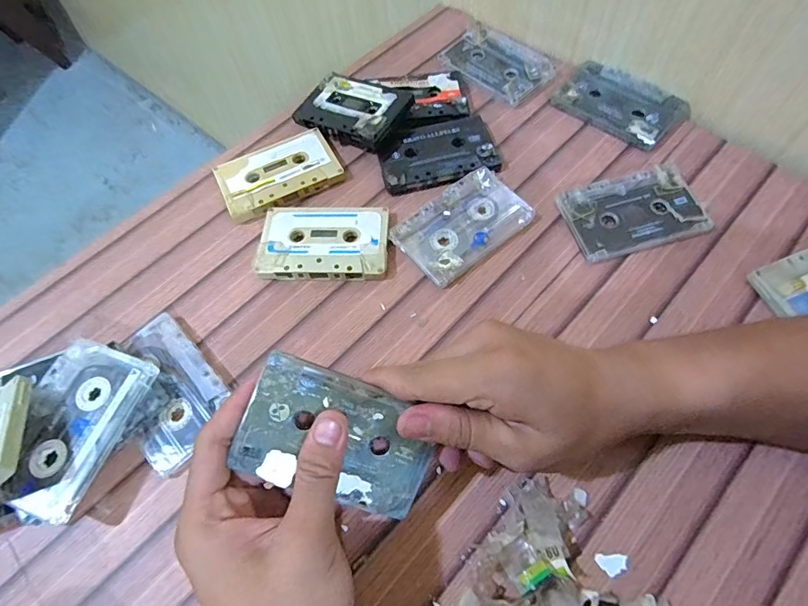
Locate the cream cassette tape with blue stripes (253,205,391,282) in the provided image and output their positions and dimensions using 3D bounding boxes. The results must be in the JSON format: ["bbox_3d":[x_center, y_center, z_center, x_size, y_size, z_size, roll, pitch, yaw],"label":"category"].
[{"bbox_3d":[-0.063,-0.049,0.356,0.100,0.012,0.067,0,63,3],"label":"cream cassette tape with blue stripes"}]

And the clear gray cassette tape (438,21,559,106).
[{"bbox_3d":[0.090,-0.235,0.436,0.065,0.011,0.100,-42,68,-16],"label":"clear gray cassette tape"}]

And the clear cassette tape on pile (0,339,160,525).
[{"bbox_3d":[-0.207,0.074,0.279,0.063,0.009,0.098,18,65,8],"label":"clear cassette tape on pile"}]

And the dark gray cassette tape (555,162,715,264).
[{"bbox_3d":[0.178,-0.071,0.350,0.101,0.012,0.064,-15,63,-4],"label":"dark gray cassette tape"}]

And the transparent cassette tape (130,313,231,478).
[{"bbox_3d":[-0.162,0.058,0.306,0.062,0.011,0.102,-42,68,-16],"label":"transparent cassette tape"}]

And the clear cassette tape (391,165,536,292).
[{"bbox_3d":[0.046,-0.062,0.356,0.100,0.011,0.064,-36,67,-14],"label":"clear cassette tape"}]

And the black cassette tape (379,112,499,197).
[{"bbox_3d":[0.028,-0.131,0.389,0.098,0.008,0.068,-11,63,-2],"label":"black cassette tape"}]

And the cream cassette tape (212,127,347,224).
[{"bbox_3d":[-0.108,-0.113,0.389,0.099,0.011,0.066,-26,64,-9],"label":"cream cassette tape"}]

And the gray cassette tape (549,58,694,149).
[{"bbox_3d":[0.192,-0.179,0.401,0.102,0.010,0.066,38,71,20],"label":"gray cassette tape"}]

